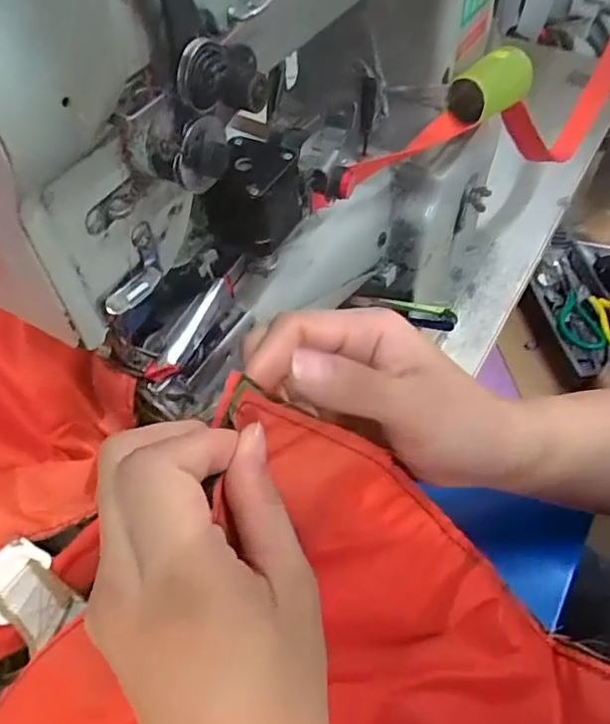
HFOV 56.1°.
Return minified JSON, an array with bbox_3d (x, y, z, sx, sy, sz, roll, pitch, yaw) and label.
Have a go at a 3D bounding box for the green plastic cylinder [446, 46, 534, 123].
[{"bbox_3d":[0.140,-0.207,0.428,0.030,0.030,0.073,35,61,24],"label":"green plastic cylinder"}]

